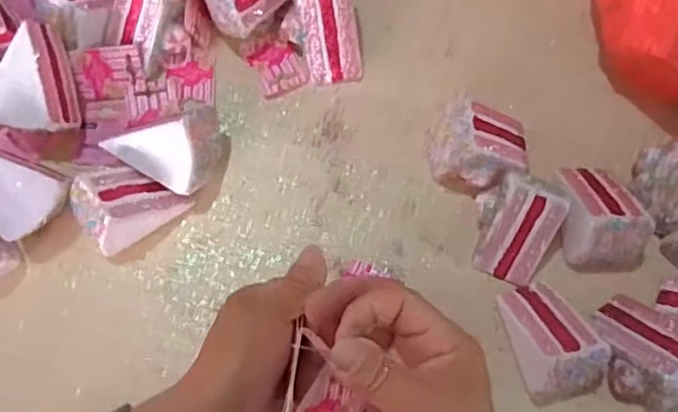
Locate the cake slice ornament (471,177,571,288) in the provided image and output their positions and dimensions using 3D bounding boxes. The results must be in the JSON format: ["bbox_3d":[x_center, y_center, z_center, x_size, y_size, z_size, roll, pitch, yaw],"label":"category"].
[{"bbox_3d":[0.143,0.019,0.522,0.062,0.063,0.073,17,74,3],"label":"cake slice ornament"}]

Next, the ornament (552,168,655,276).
[{"bbox_3d":[0.222,0.004,0.529,0.069,0.059,0.093,-2,74,-2],"label":"ornament"}]

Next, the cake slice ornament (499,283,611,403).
[{"bbox_3d":[0.166,0.104,0.499,0.063,0.068,0.094,-22,75,-8],"label":"cake slice ornament"}]

